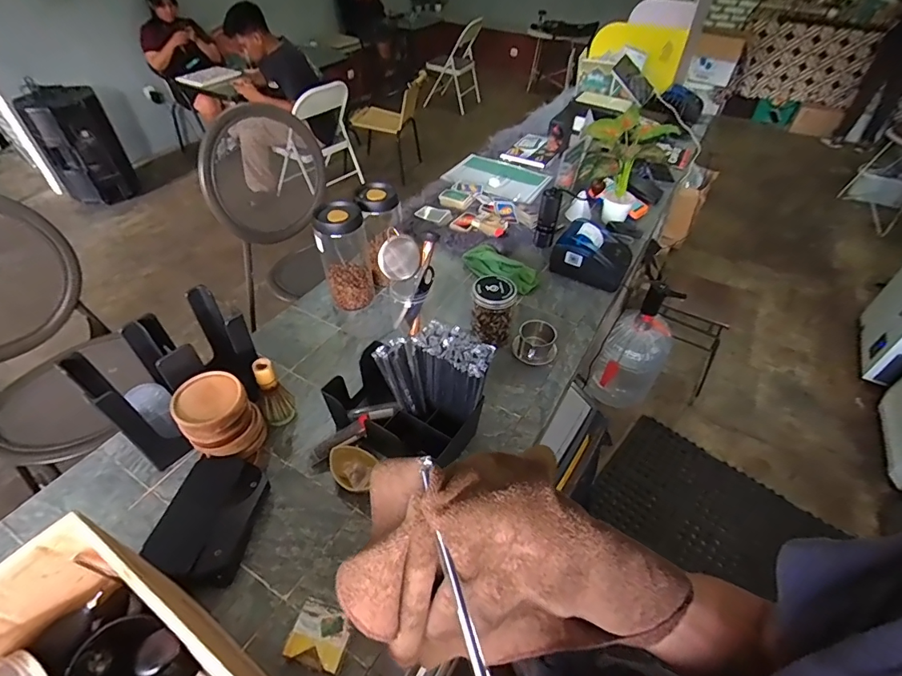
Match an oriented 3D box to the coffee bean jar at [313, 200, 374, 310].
[{"bbox_3d":[-0.232,-0.178,0.977,0.101,0.228,0.102,-6,46,-8],"label":"coffee bean jar"}]

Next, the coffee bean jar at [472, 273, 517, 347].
[{"bbox_3d":[0.088,-0.057,0.920,0.083,0.132,0.079,1,45,-1],"label":"coffee bean jar"}]

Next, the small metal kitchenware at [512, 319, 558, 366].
[{"bbox_3d":[0.174,0.011,0.915,0.091,0.054,0.090,12,46,10],"label":"small metal kitchenware"}]

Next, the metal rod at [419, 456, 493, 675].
[{"bbox_3d":[0.007,0.174,0.306,0.012,0.008,0.186,-16,84,-14],"label":"metal rod"}]

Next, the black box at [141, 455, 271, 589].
[{"bbox_3d":[-0.352,0.266,0.655,0.130,0.054,0.181,8,46,6],"label":"black box"}]

